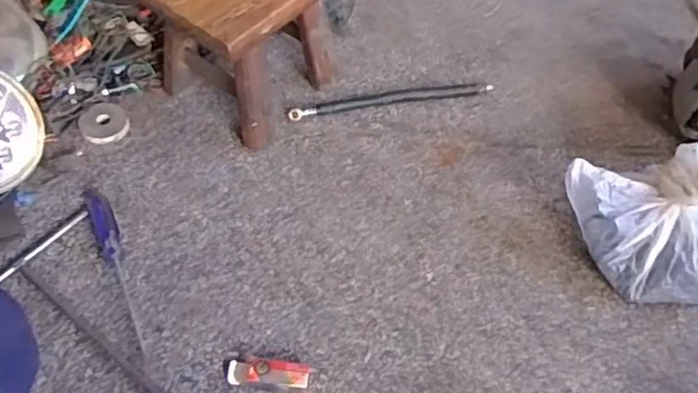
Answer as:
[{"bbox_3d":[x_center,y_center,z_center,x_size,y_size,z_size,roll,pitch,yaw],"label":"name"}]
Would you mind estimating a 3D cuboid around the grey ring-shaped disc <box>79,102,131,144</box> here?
[{"bbox_3d":[-0.338,-0.101,0.905,0.064,0.013,0.064,2,55,-3],"label":"grey ring-shaped disc"}]

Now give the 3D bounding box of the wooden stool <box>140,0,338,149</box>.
[{"bbox_3d":[-0.128,-0.222,0.886,0.197,0.188,0.223,35,59,21],"label":"wooden stool"}]

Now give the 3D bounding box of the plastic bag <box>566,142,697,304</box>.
[{"bbox_3d":[0.390,0.039,0.789,0.229,0.124,0.161,-6,56,-9],"label":"plastic bag"}]

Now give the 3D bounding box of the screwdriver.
[{"bbox_3d":[-0.273,0.083,0.774,0.031,0.023,0.242,-21,59,-18],"label":"screwdriver"}]

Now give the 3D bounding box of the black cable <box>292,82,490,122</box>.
[{"bbox_3d":[0.062,-0.142,0.953,0.299,0.018,0.028,-10,56,-11],"label":"black cable"}]

